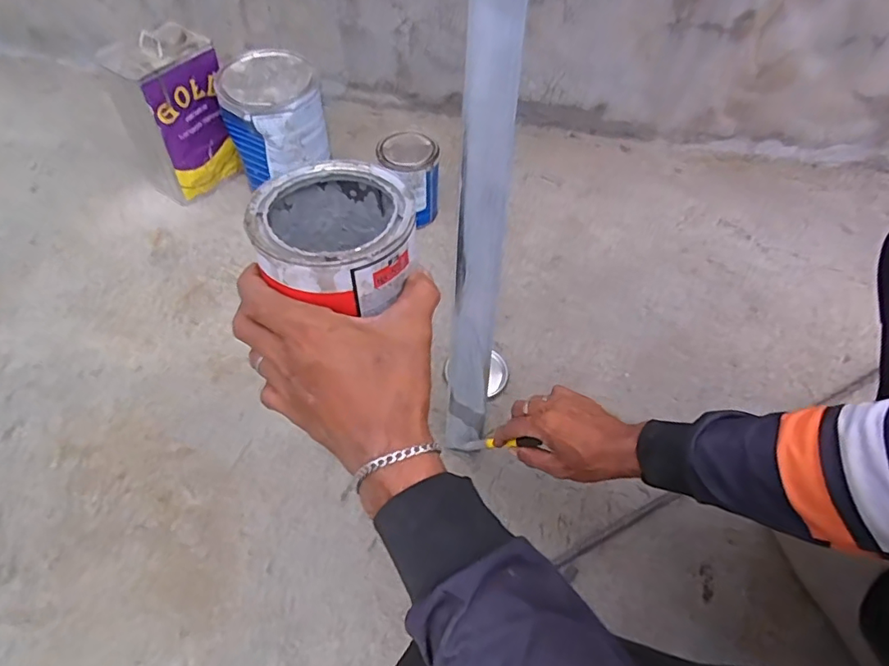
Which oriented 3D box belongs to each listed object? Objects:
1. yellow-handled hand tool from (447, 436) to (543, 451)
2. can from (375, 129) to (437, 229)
[{"bbox_3d":[0.051,0.131,0.631,0.024,0.192,0.017,-32,89,-23],"label":"yellow-handled hand tool"},{"bbox_3d":[-0.062,-0.271,0.945,0.114,0.122,0.107,1,55,-2],"label":"can"}]

